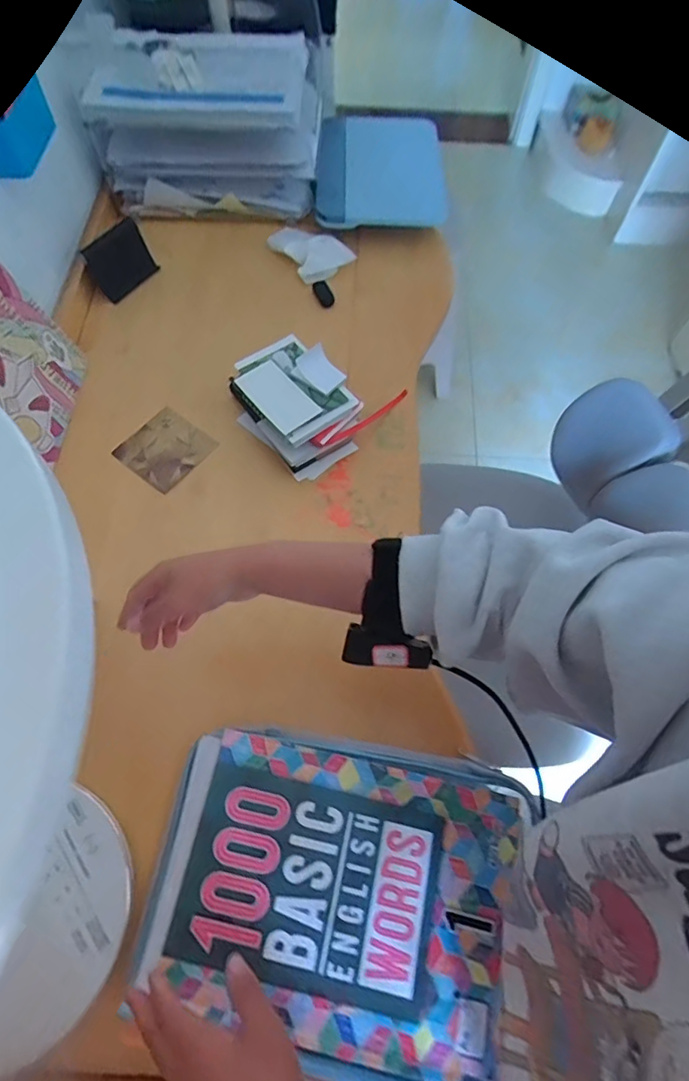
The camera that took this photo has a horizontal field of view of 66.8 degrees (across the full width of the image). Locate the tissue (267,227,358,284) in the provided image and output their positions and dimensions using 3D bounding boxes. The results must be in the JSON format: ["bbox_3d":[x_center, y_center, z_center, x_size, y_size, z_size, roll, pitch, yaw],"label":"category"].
[{"bbox_3d":[-0.053,-0.437,0.788,0.124,0.023,0.075,40,70,15],"label":"tissue"}]

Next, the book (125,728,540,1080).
[{"bbox_3d":[-0.009,0.296,0.455,0.304,0.028,0.238,13,66,4],"label":"book"}]

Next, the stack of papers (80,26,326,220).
[{"bbox_3d":[-0.192,-0.622,0.781,0.316,0.192,0.175,2,65,-1],"label":"stack of papers"}]

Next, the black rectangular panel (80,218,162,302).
[{"bbox_3d":[-0.322,-0.404,0.755,0.011,0.072,0.094,25,66,37],"label":"black rectangular panel"}]

